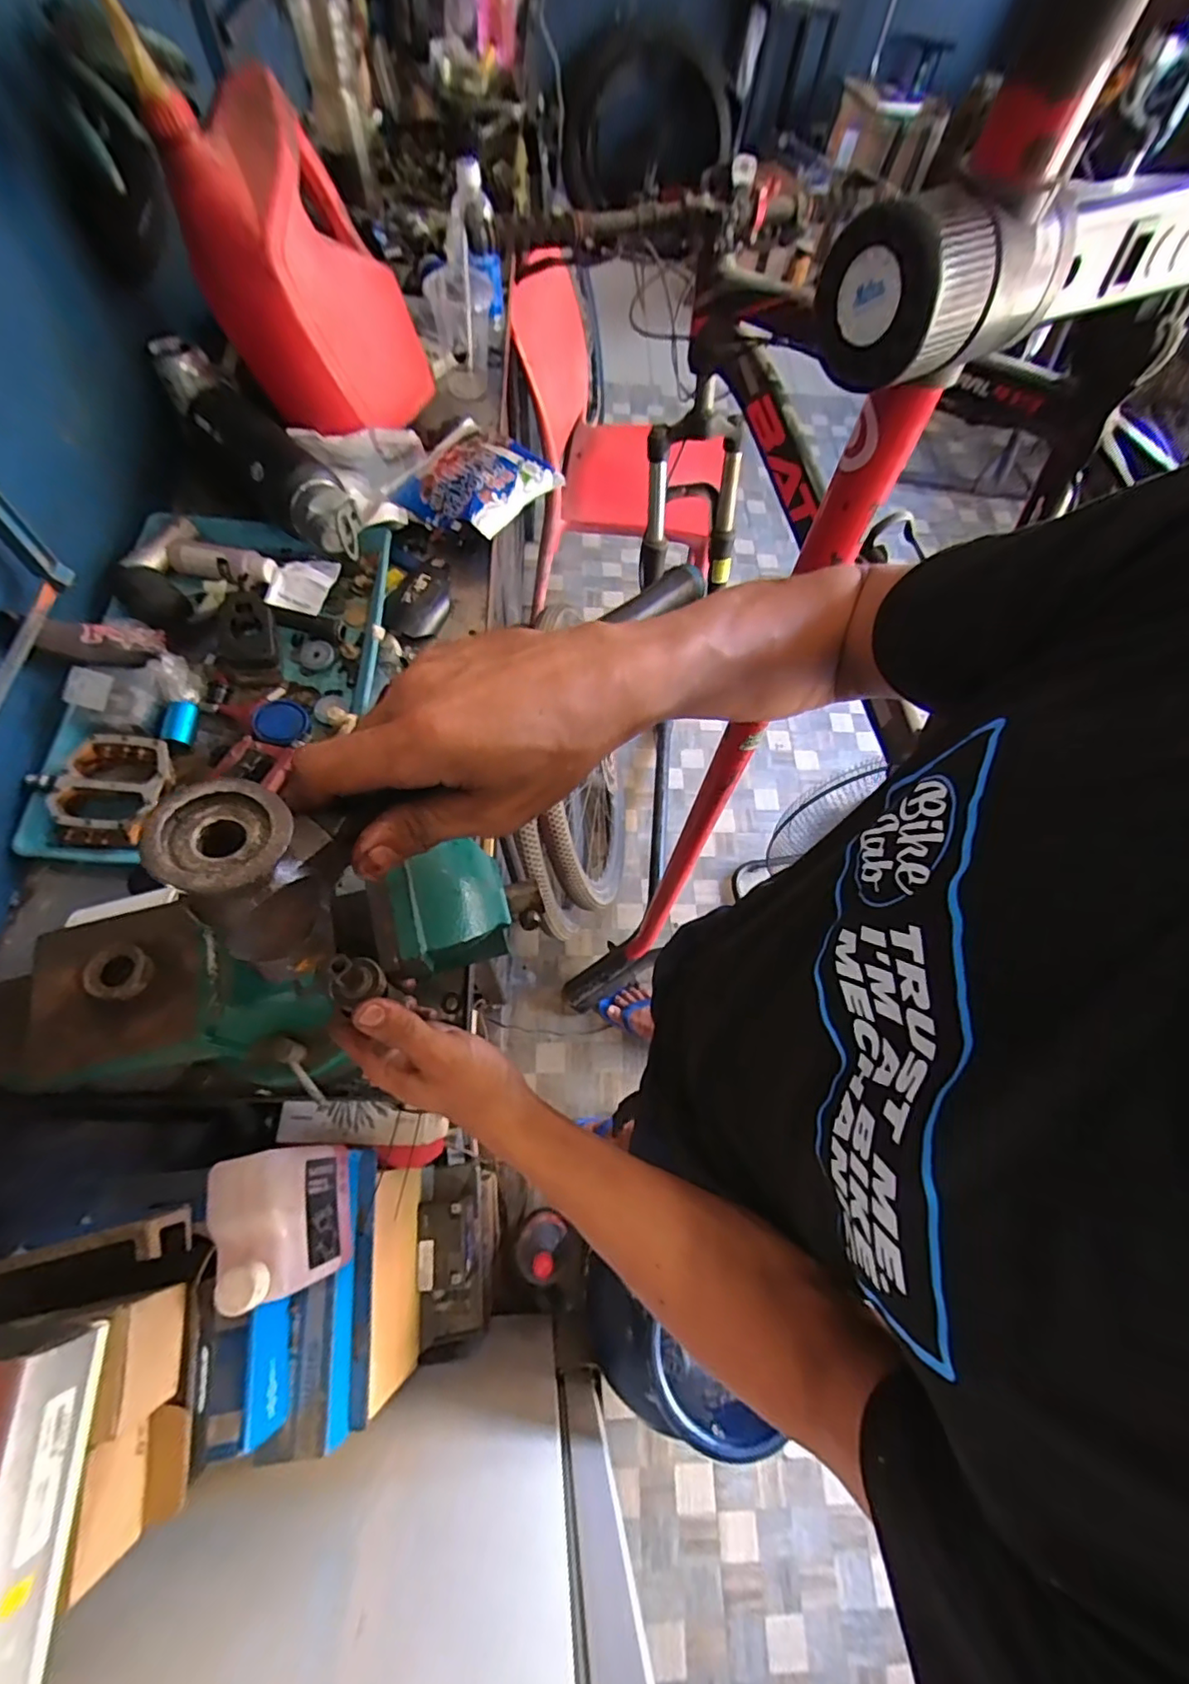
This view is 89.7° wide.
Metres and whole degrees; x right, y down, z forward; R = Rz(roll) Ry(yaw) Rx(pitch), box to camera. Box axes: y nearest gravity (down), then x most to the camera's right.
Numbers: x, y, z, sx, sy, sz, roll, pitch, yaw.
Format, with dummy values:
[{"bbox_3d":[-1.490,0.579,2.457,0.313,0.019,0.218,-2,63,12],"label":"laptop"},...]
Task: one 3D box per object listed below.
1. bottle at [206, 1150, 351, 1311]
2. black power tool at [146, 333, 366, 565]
[{"bbox_3d":[-0.312,0.377,0.600,0.075,0.163,0.119,-10,67,-8],"label":"bottle"},{"bbox_3d":[-0.410,-0.471,0.717,0.375,0.076,0.078,43,70,14],"label":"black power tool"}]

